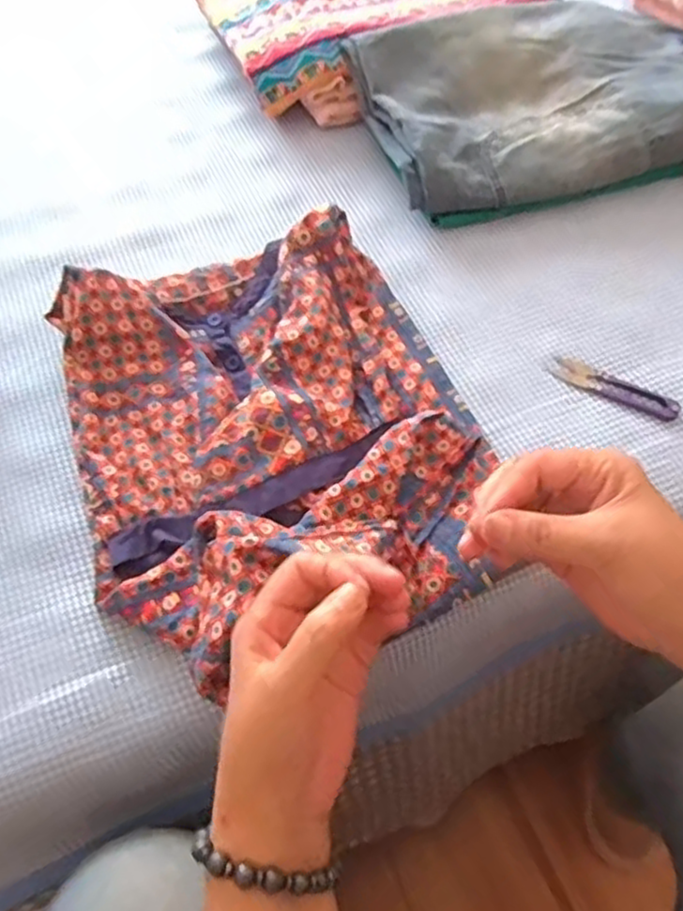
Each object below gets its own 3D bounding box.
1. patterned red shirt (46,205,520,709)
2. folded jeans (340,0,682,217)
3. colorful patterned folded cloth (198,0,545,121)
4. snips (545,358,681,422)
[{"bbox_3d":[-0.048,-0.029,0.518,0.279,0.065,0.346,-18,59,-10],"label":"patterned red shirt"},{"bbox_3d":[0.191,-0.346,0.702,0.320,0.061,0.231,-15,58,-8],"label":"folded jeans"},{"bbox_3d":[0.034,-0.497,0.795,0.344,0.041,0.230,-19,59,-10],"label":"colorful patterned folded cloth"},{"bbox_3d":[0.217,-0.054,0.575,0.100,0.004,0.027,25,62,17],"label":"snips"}]

